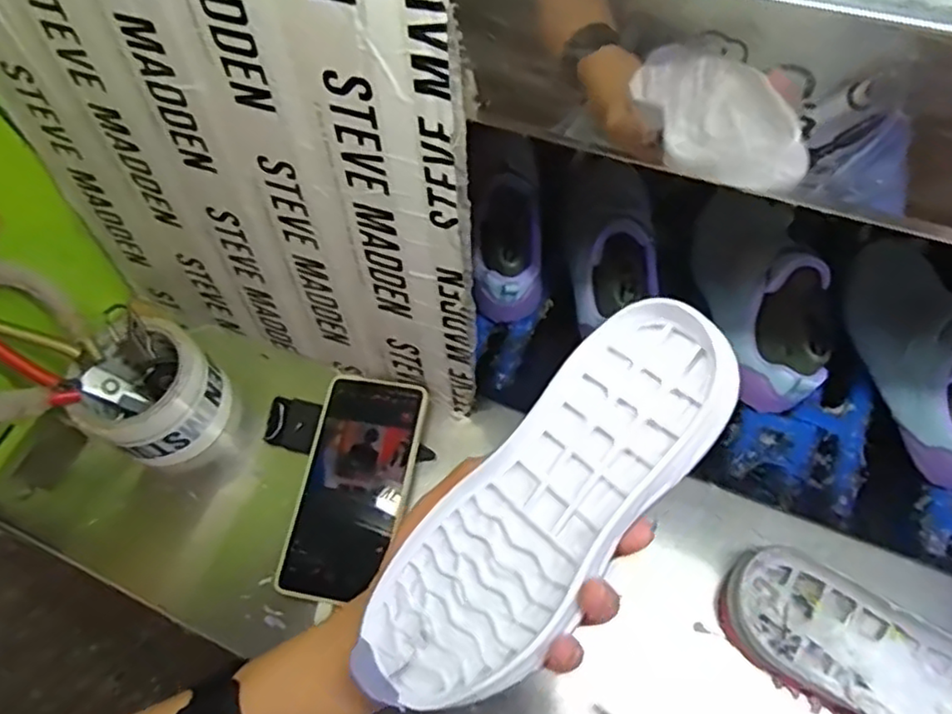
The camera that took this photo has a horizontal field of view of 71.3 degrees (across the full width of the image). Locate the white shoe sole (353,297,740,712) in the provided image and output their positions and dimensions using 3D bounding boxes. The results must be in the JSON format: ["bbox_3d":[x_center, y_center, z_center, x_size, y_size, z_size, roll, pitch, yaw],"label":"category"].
[{"bbox_3d":[0.029,0.069,0.296,0.075,0.029,0.213,42,95,22],"label":"white shoe sole"}]

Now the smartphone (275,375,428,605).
[{"bbox_3d":[-0.089,0.094,0.494,0.078,0.010,0.164,8,68,8],"label":"smartphone"}]

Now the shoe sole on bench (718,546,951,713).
[{"bbox_3d":[0.267,0.206,0.396,0.242,0.036,0.084,32,62,18],"label":"shoe sole on bench"}]

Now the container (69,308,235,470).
[{"bbox_3d":[-0.252,0.031,0.514,0.090,0.075,0.090,27,61,15],"label":"container"}]

